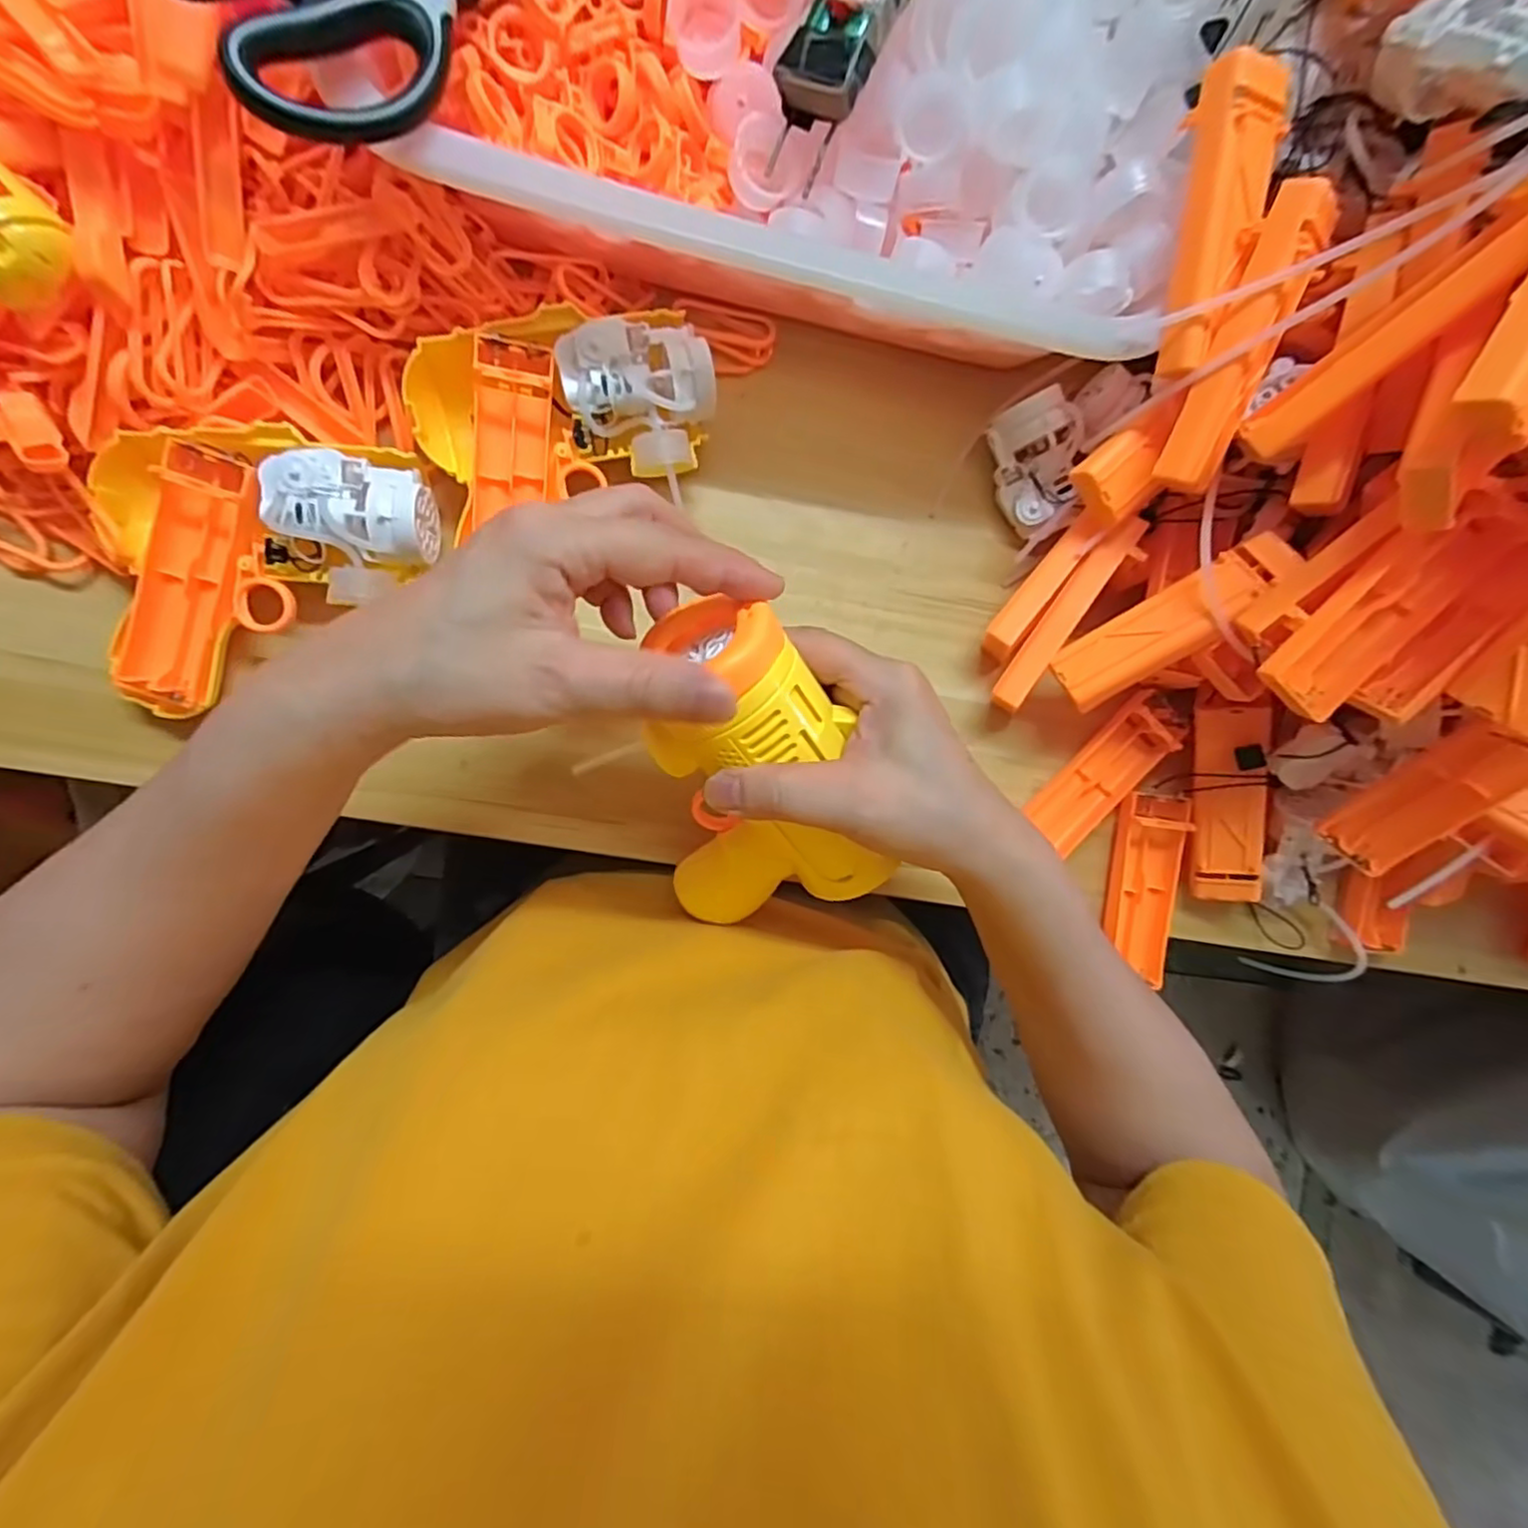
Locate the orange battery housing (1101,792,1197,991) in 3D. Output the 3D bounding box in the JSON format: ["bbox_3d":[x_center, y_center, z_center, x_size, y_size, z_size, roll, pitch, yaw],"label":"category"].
[{"bbox_3d":[0.213,0.069,0.377,0.033,0.018,0.103,4,91,-8],"label":"orange battery housing"}]

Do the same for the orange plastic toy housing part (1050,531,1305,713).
[{"bbox_3d":[0.192,-0.066,0.320,0.106,0.016,0.031,-36,65,21],"label":"orange plastic toy housing part"}]

